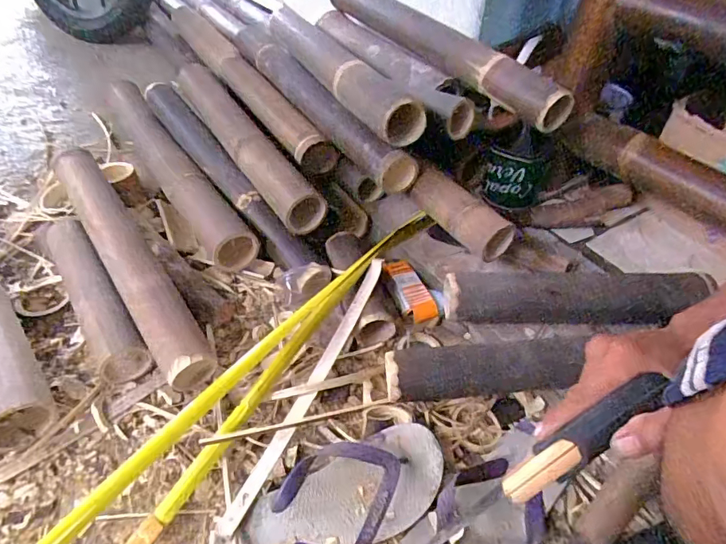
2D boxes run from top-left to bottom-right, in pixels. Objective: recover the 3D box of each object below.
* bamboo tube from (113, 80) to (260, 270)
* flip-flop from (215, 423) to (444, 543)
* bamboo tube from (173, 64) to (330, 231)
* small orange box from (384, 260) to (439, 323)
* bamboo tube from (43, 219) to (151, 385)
[{"bbox_3d":[-0.361,-0.198,0.884,0.075,0.084,0.578,-28,53,-26],"label":"bamboo tube"},{"bbox_3d":[-0.029,0.245,0.506,0.254,0.059,0.111,-20,50,-20],"label":"flip-flop"},{"bbox_3d":[-0.214,-0.239,0.841,0.082,0.068,0.506,-23,51,-23],"label":"bamboo tube"},{"bbox_3d":[0.075,0.029,0.740,0.051,0.033,0.109,-14,51,-15],"label":"small orange box"},{"bbox_3d":[-0.390,0.032,0.685,0.064,0.067,0.299,-26,52,-25],"label":"bamboo tube"}]

